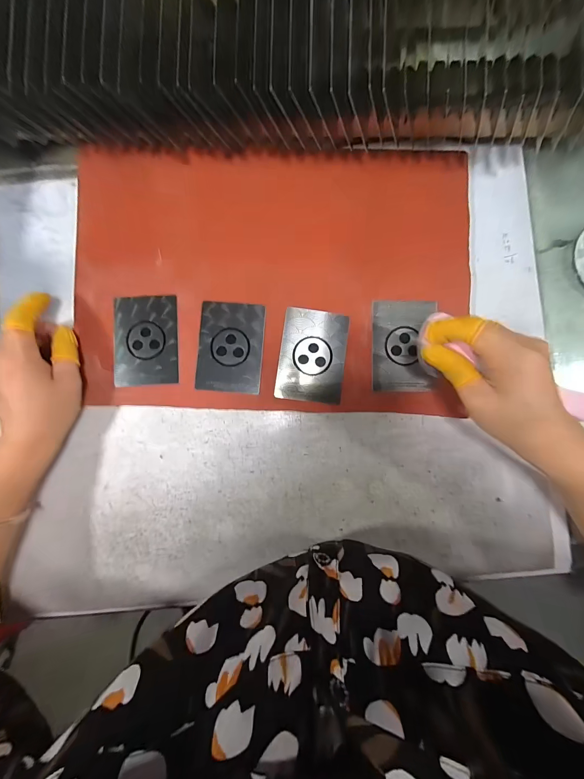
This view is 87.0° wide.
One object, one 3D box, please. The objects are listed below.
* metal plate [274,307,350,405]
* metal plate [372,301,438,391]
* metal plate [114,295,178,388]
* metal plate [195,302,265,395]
[{"bbox_3d":[0.019,-0.032,0.297,0.063,0.004,0.086,7,91,1],"label":"metal plate"},{"bbox_3d":[0.107,-0.042,0.296,0.058,0.004,0.086,0,88,0],"label":"metal plate"},{"bbox_3d":[-0.140,-0.046,0.297,0.058,0.006,0.083,-1,90,-5],"label":"metal plate"},{"bbox_3d":[-0.059,-0.040,0.297,0.061,0.004,0.084,4,93,0],"label":"metal plate"}]

